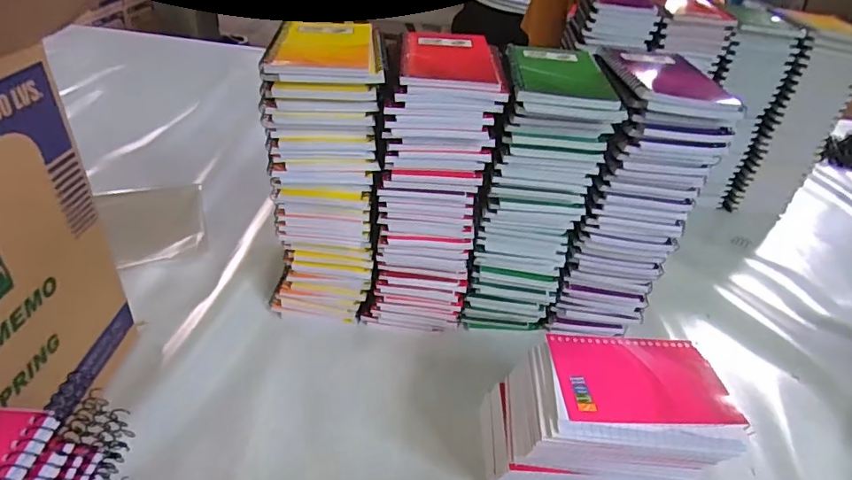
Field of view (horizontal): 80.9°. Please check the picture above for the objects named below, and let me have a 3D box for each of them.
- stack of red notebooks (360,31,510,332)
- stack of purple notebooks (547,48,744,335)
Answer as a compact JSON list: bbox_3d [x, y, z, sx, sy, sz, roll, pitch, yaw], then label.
[{"bbox_3d":[0.008,-0.045,0.511,0.099,0.278,0.127,8,37,3],"label":"stack of red notebooks"},{"bbox_3d":[0.208,-0.036,0.527,0.105,0.279,0.122,9,37,5],"label":"stack of purple notebooks"}]

